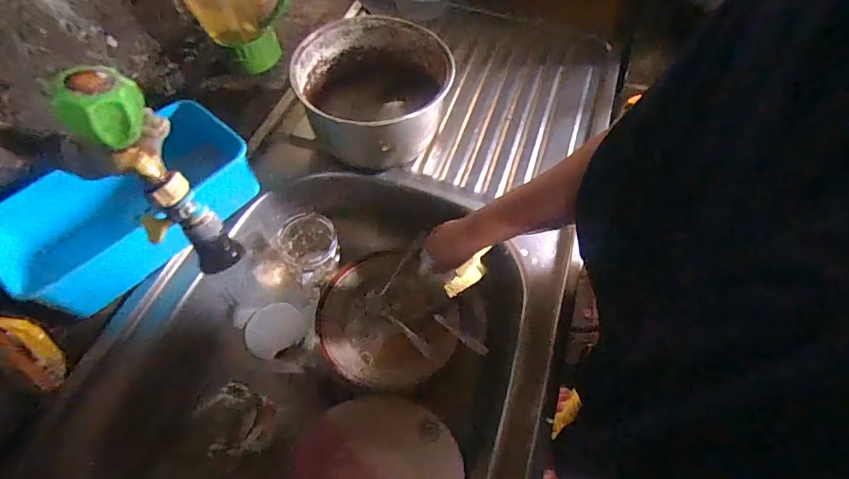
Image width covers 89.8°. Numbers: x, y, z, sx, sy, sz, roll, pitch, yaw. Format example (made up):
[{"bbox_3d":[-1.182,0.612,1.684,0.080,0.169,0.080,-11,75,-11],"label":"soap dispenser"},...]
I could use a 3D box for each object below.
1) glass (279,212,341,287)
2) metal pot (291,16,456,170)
[{"bbox_3d":[-0.157,0.023,0.616,0.074,0.106,0.085,-25,60,-12],"label":"glass"},{"bbox_3d":[-0.063,-0.195,0.602,0.201,0.136,0.194,-2,58,3],"label":"metal pot"}]

